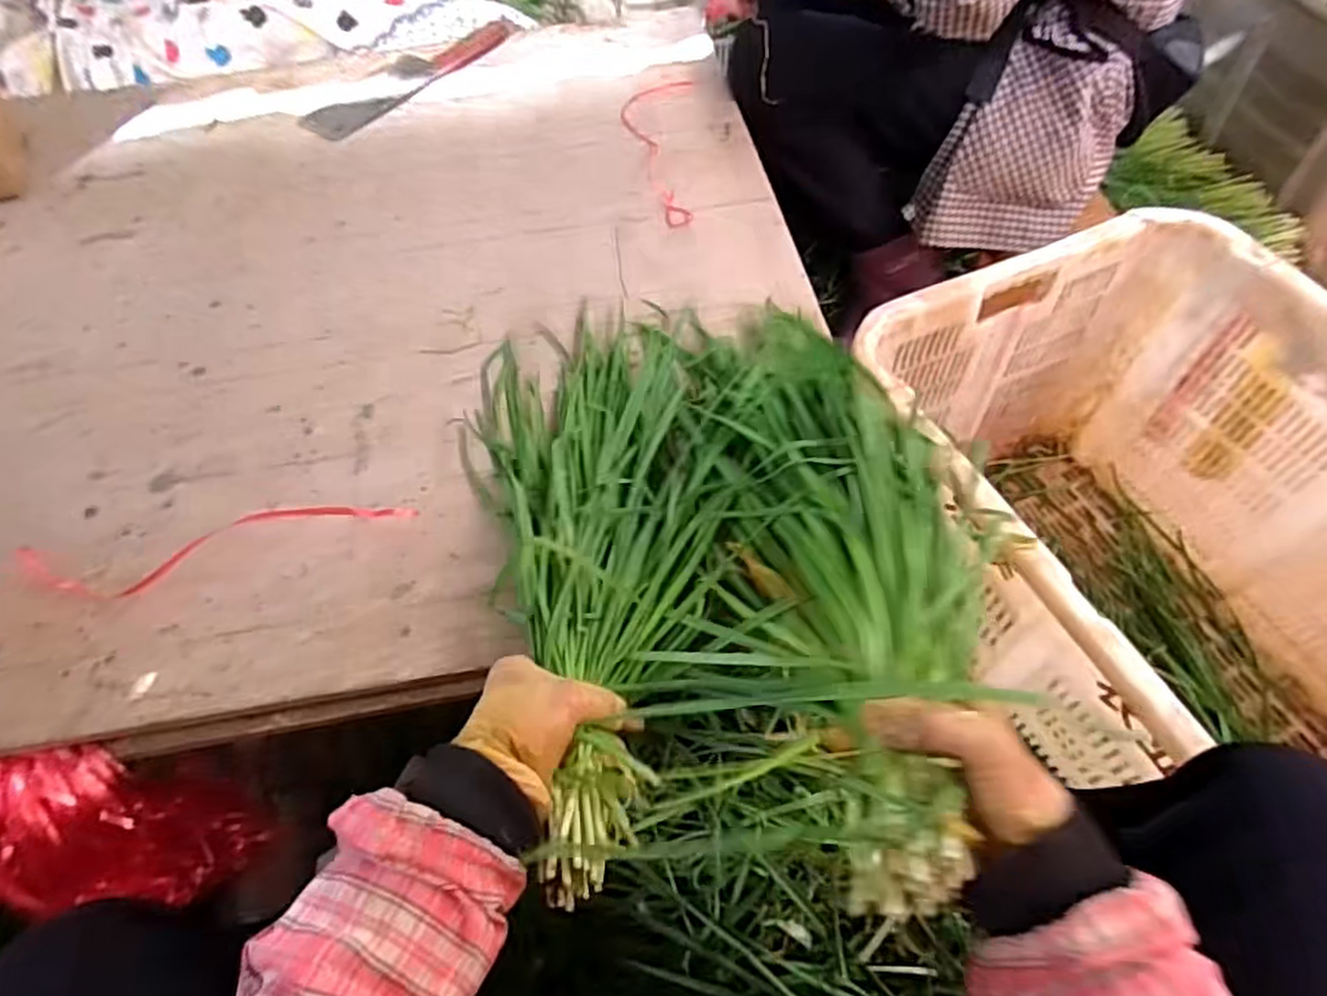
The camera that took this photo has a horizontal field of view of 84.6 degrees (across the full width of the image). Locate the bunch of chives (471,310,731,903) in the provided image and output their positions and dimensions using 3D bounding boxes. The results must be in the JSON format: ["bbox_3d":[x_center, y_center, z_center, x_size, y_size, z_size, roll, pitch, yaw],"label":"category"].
[{"bbox_3d":[-0.045,0.023,0.509,0.181,0.049,0.434,-6,48,-1],"label":"bunch of chives"}]

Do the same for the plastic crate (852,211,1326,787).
[{"bbox_3d":[0.519,0.099,0.736,0.458,0.363,0.659,-21,56,-11],"label":"plastic crate"}]

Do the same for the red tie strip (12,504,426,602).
[{"bbox_3d":[-0.337,0.038,0.551,0.295,0.007,0.056,-10,55,-4],"label":"red tie strip"}]

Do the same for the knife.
[{"bbox_3d":[-0.320,-0.547,0.938,0.089,0.021,0.306,36,64,25],"label":"knife"}]

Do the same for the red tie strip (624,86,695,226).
[{"bbox_3d":[-0.008,-0.395,0.826,0.081,0.013,0.281,0,55,3],"label":"red tie strip"}]

